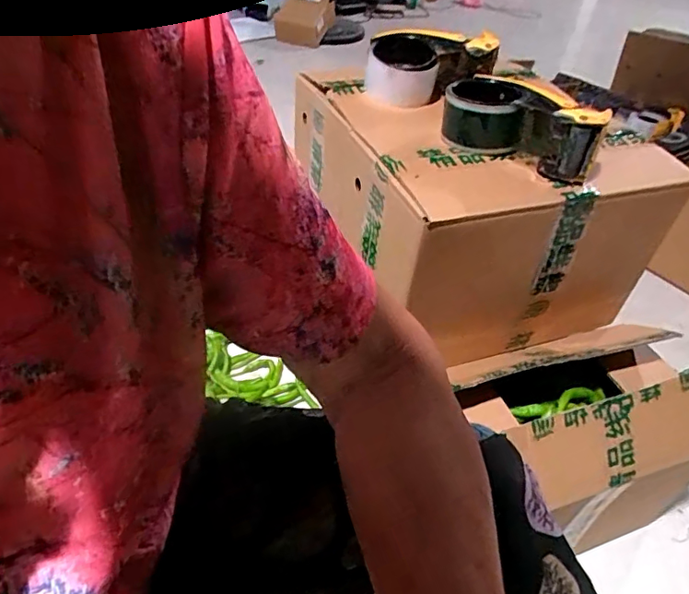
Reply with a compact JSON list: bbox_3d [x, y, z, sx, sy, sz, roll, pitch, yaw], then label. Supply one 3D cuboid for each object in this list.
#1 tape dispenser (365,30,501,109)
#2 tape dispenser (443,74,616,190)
[{"bbox_3d":[0.109,-0.304,0.677,0.165,0.070,0.070,-10,44,-17],"label":"tape dispenser"},{"bbox_3d":[0.183,-0.180,0.542,0.165,0.064,0.070,28,46,24],"label":"tape dispenser"}]

